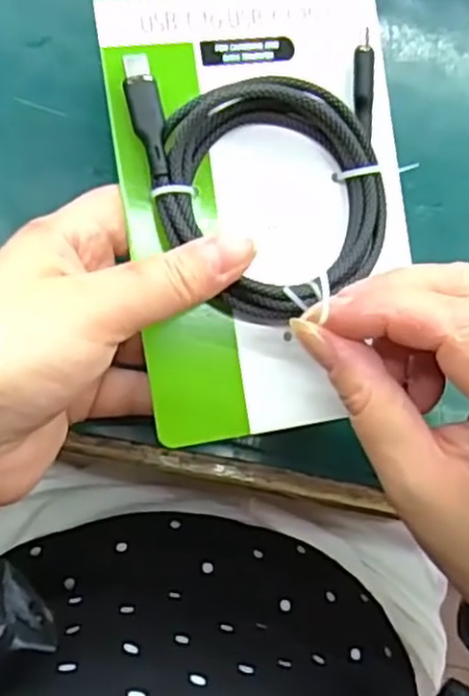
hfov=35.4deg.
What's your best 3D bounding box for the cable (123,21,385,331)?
[{"bbox_3d":[0.014,-0.055,0.246,0.084,0.015,0.090,-11,89,-8],"label":"cable"}]

